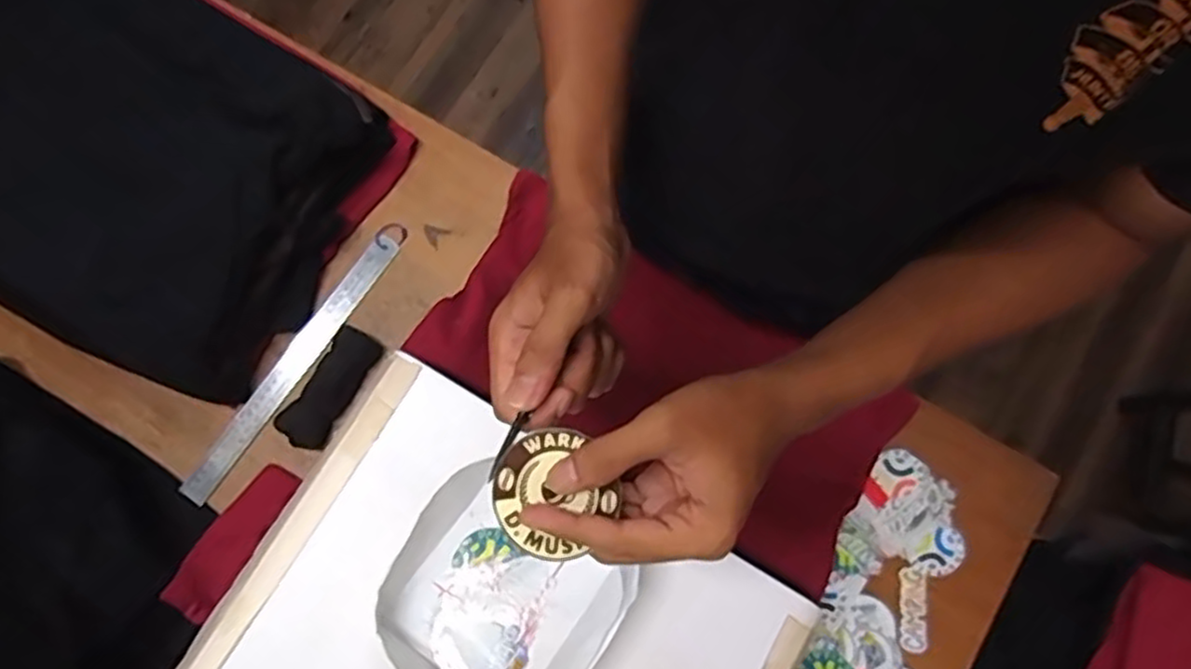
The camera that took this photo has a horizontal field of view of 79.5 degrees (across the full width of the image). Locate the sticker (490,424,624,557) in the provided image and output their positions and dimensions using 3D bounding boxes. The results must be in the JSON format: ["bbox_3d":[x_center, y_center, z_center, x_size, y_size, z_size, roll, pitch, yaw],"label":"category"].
[{"bbox_3d":[-0.022,0.078,0.357,0.058,0.005,0.059,5,67,-12],"label":"sticker"}]

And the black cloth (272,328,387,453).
[{"bbox_3d":[-0.272,0.054,0.731,0.051,0.014,0.125,30,81,5],"label":"black cloth"}]

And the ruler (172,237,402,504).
[{"bbox_3d":[-0.313,0.032,0.743,0.033,0.005,0.324,33,81,7],"label":"ruler"}]

